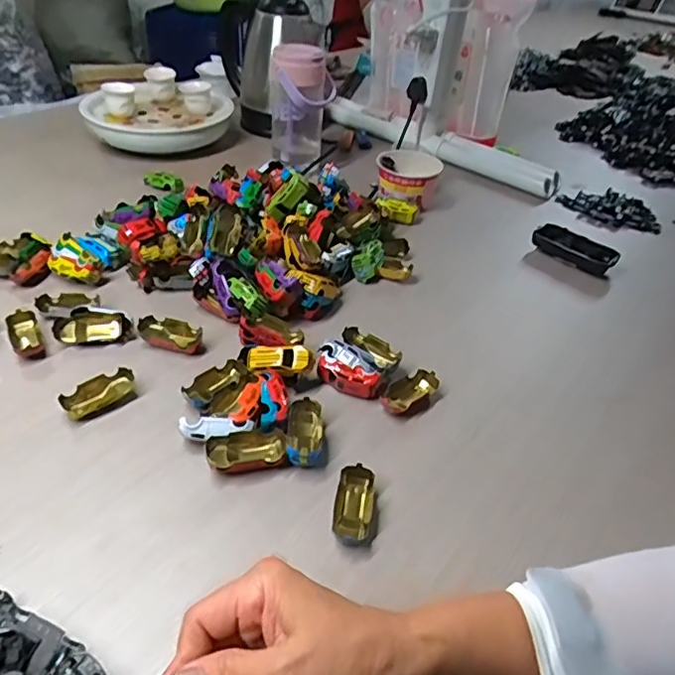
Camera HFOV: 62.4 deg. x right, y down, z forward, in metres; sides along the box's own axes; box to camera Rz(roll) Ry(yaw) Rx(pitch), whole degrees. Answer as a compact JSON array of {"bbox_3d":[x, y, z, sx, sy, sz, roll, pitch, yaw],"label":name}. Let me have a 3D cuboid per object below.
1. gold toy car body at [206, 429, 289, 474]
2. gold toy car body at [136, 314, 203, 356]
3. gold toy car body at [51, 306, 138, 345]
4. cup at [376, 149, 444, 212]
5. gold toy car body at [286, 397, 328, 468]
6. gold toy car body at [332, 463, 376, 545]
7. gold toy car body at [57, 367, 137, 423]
[{"bbox_3d":[-0.075,0.095,0.465,0.064,0.020,0.032,-7,41,-15],"label":"gold toy car body"},{"bbox_3d":[-0.169,-0.002,0.570,0.070,0.018,0.032,12,40,8],"label":"gold toy car body"},{"bbox_3d":[-0.243,-0.011,0.564,0.077,0.029,0.027,2,39,-5],"label":"gold toy car body"},{"bbox_3d":[0.105,-0.239,0.835,0.093,0.063,0.087,6,39,1],"label":"cup"},{"bbox_3d":[-0.026,0.081,0.483,0.034,0.023,0.069,2,39,-5],"label":"gold toy car body"},{"bbox_3d":[0.013,0.131,0.434,0.031,0.017,0.062,10,39,6],"label":"gold toy car body"},{"bbox_3d":[-0.215,0.051,0.506,0.064,0.018,0.032,-28,50,-34],"label":"gold toy car body"}]

